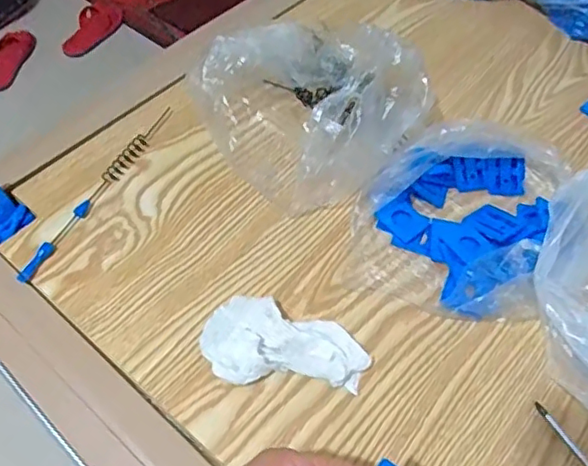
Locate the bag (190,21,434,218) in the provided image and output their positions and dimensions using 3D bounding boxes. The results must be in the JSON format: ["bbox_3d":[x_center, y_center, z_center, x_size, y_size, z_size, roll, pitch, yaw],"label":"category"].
[{"bbox_3d":[0.011,-0.125,0.537,0.155,0.096,0.186,-36,64,-26],"label":"bag"}]

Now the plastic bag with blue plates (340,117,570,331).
[{"bbox_3d":[0.141,-0.020,0.499,0.167,0.050,0.178,16,55,8],"label":"plastic bag with blue plates"}]

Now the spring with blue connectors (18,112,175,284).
[{"bbox_3d":[-0.169,-0.043,0.523,0.015,0.007,0.219,22,56,12],"label":"spring with blue connectors"}]

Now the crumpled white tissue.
[{"bbox_3d":[-0.007,0.082,0.435,0.120,0.023,0.063,8,54,2],"label":"crumpled white tissue"}]

